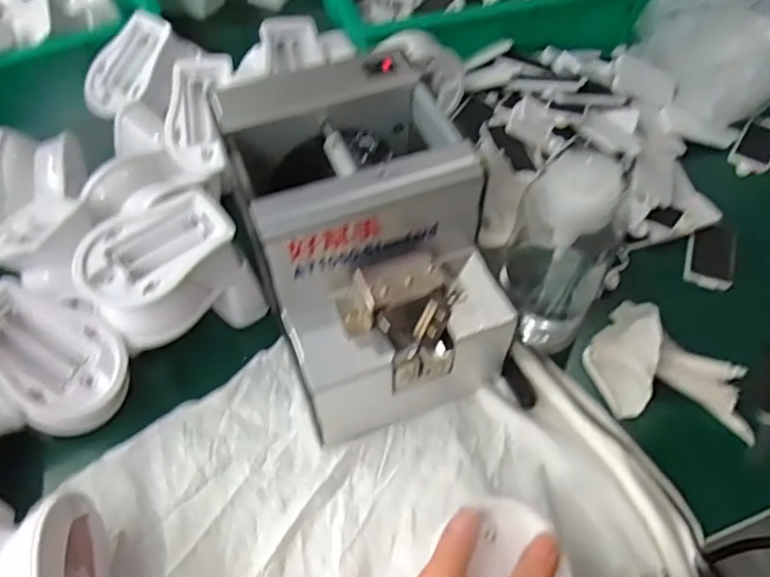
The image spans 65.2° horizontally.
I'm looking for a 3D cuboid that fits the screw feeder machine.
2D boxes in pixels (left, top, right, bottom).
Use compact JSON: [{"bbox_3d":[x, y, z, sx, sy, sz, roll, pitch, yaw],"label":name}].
[{"bbox_3d":[-0.011,-0.021,0.371,0.125,0.145,0.175,-19,56,-11],"label":"screw feeder machine"}]

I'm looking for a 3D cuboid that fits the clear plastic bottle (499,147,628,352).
[{"bbox_3d":[0.105,-0.020,0.365,0.059,0.132,0.063,-1,55,1],"label":"clear plastic bottle"}]

